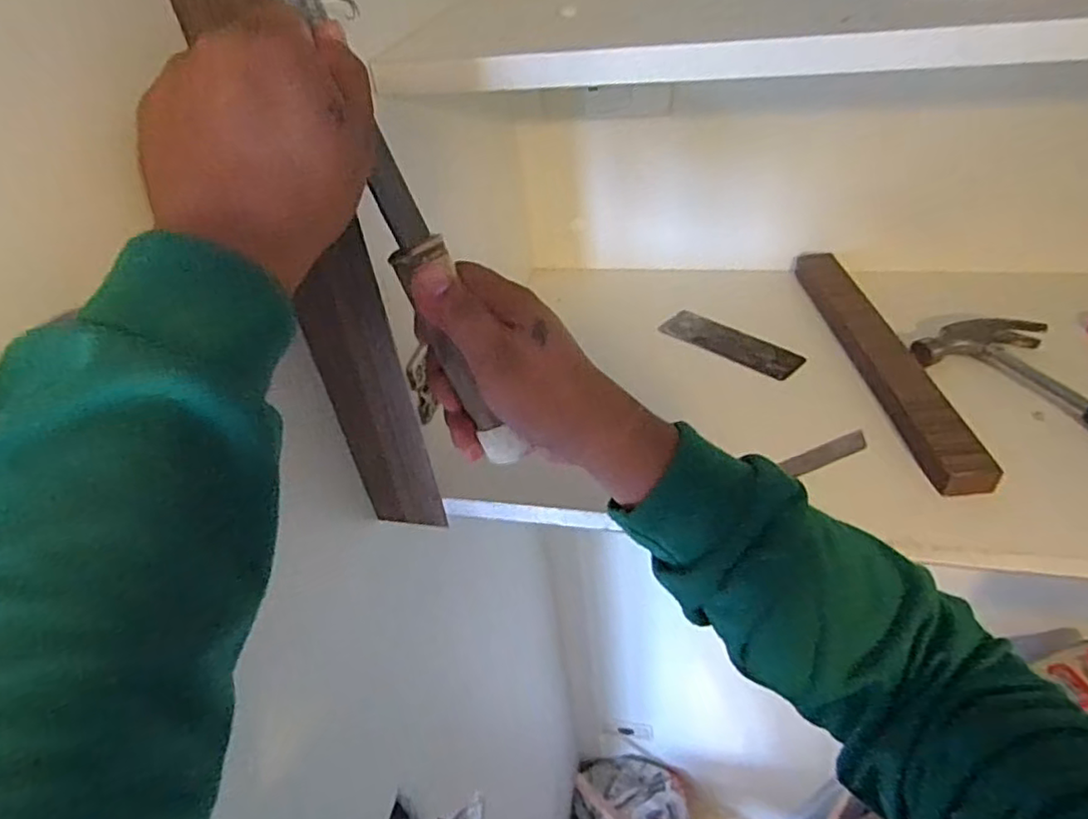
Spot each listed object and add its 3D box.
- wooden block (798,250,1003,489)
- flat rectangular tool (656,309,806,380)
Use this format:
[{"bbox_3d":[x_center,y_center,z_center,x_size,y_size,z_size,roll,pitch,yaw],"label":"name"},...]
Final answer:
[{"bbox_3d":[0.275,-0.051,0.545,0.035,0.026,0.301,-5,40,3],"label":"wooden block"},{"bbox_3d":[0.167,-0.062,0.593,0.044,0.009,0.131,-31,46,-28],"label":"flat rectangular tool"}]

